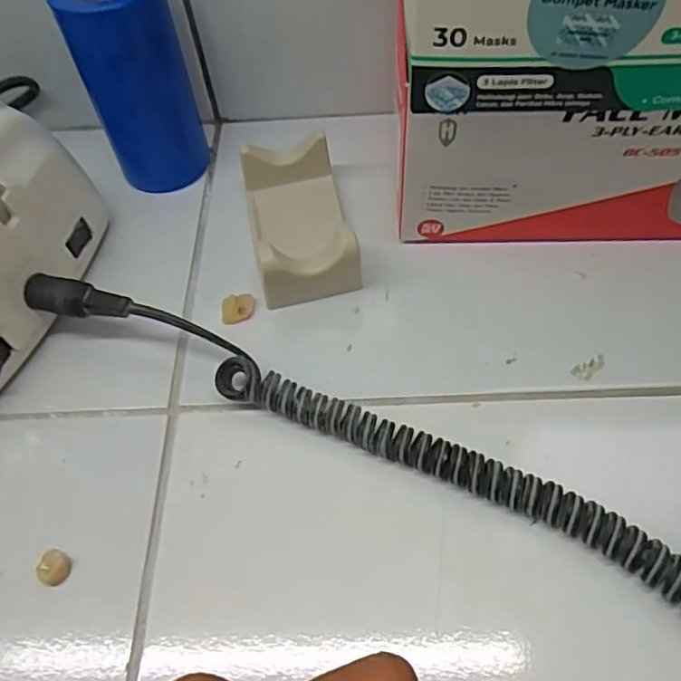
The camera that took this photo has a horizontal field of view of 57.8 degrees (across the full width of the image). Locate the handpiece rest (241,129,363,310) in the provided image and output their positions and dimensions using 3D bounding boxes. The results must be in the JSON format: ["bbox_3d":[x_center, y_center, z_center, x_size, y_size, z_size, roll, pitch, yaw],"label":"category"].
[{"bbox_3d":[-0.020,-0.058,0.299,0.045,0.035,0.085,-13,57,-4],"label":"handpiece rest"}]

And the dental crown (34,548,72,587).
[{"bbox_3d":[-0.105,0.084,0.228,0.010,0.006,0.012,11,58,11],"label":"dental crown"}]

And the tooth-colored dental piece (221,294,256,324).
[{"bbox_3d":[-0.048,-0.015,0.291,0.017,0.010,0.010,-19,57,-9],"label":"tooth-colored dental piece"}]

